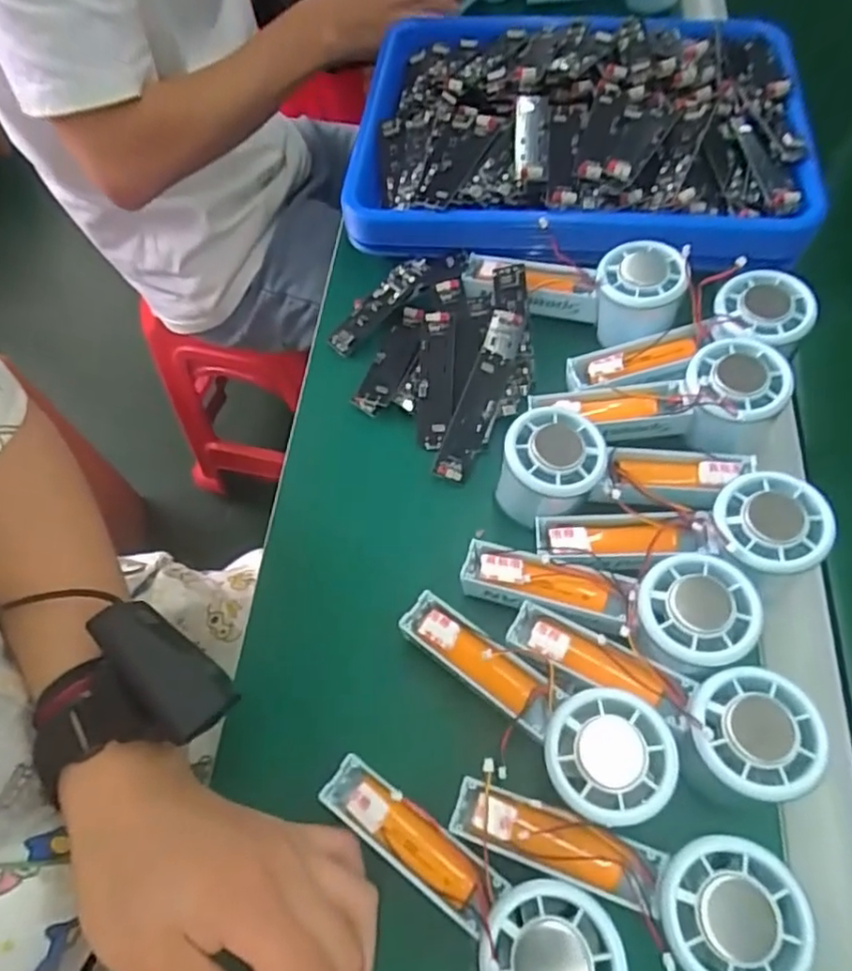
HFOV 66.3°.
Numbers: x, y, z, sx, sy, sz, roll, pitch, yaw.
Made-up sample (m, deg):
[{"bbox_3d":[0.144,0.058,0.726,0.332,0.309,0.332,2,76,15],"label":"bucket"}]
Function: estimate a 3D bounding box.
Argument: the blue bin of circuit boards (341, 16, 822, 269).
[{"bbox_3d":[0.113,-0.284,0.505,0.337,0.049,0.260,7,63,8],"label":"blue bin of circuit boards"}]

